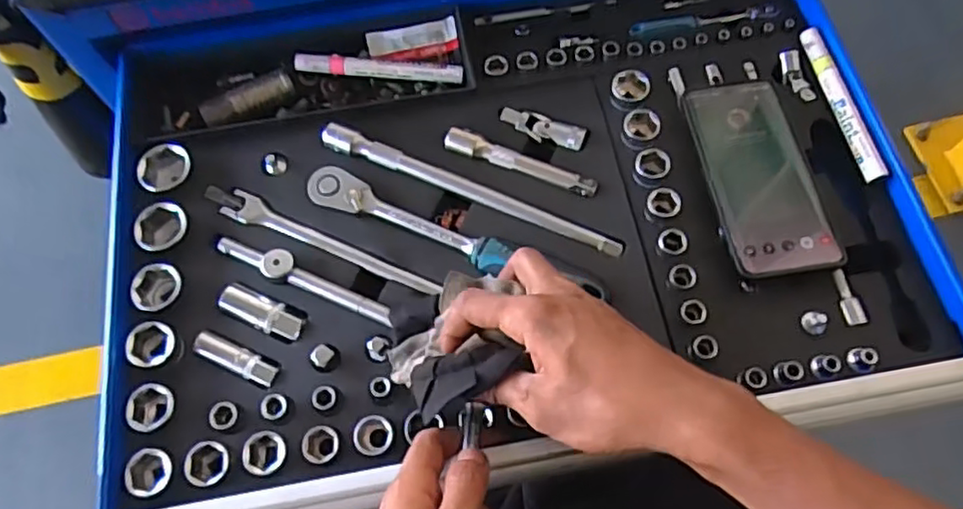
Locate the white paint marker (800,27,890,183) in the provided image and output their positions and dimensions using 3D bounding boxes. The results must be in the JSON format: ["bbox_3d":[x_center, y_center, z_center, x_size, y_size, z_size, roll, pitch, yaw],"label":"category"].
[{"bbox_3d":[0.276,-0.118,0.512,0.012,0.019,0.138,-11,66,-3],"label":"white paint marker"}]

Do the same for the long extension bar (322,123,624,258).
[{"bbox_3d":[-0.011,-0.051,0.504,0.246,0.015,0.017,22,69,12],"label":"long extension bar"}]

